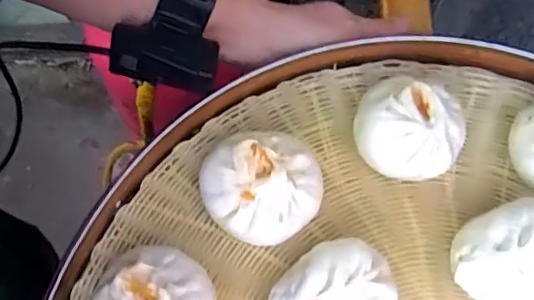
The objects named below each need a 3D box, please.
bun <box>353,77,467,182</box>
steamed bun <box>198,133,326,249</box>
[{"bbox_3d":[0.097,-0.017,0.379,0.072,0.038,0.072,25,79,4],"label":"bun"},{"bbox_3d":[-0.003,0.024,0.362,0.077,0.042,0.073,-17,79,-4],"label":"steamed bun"}]

